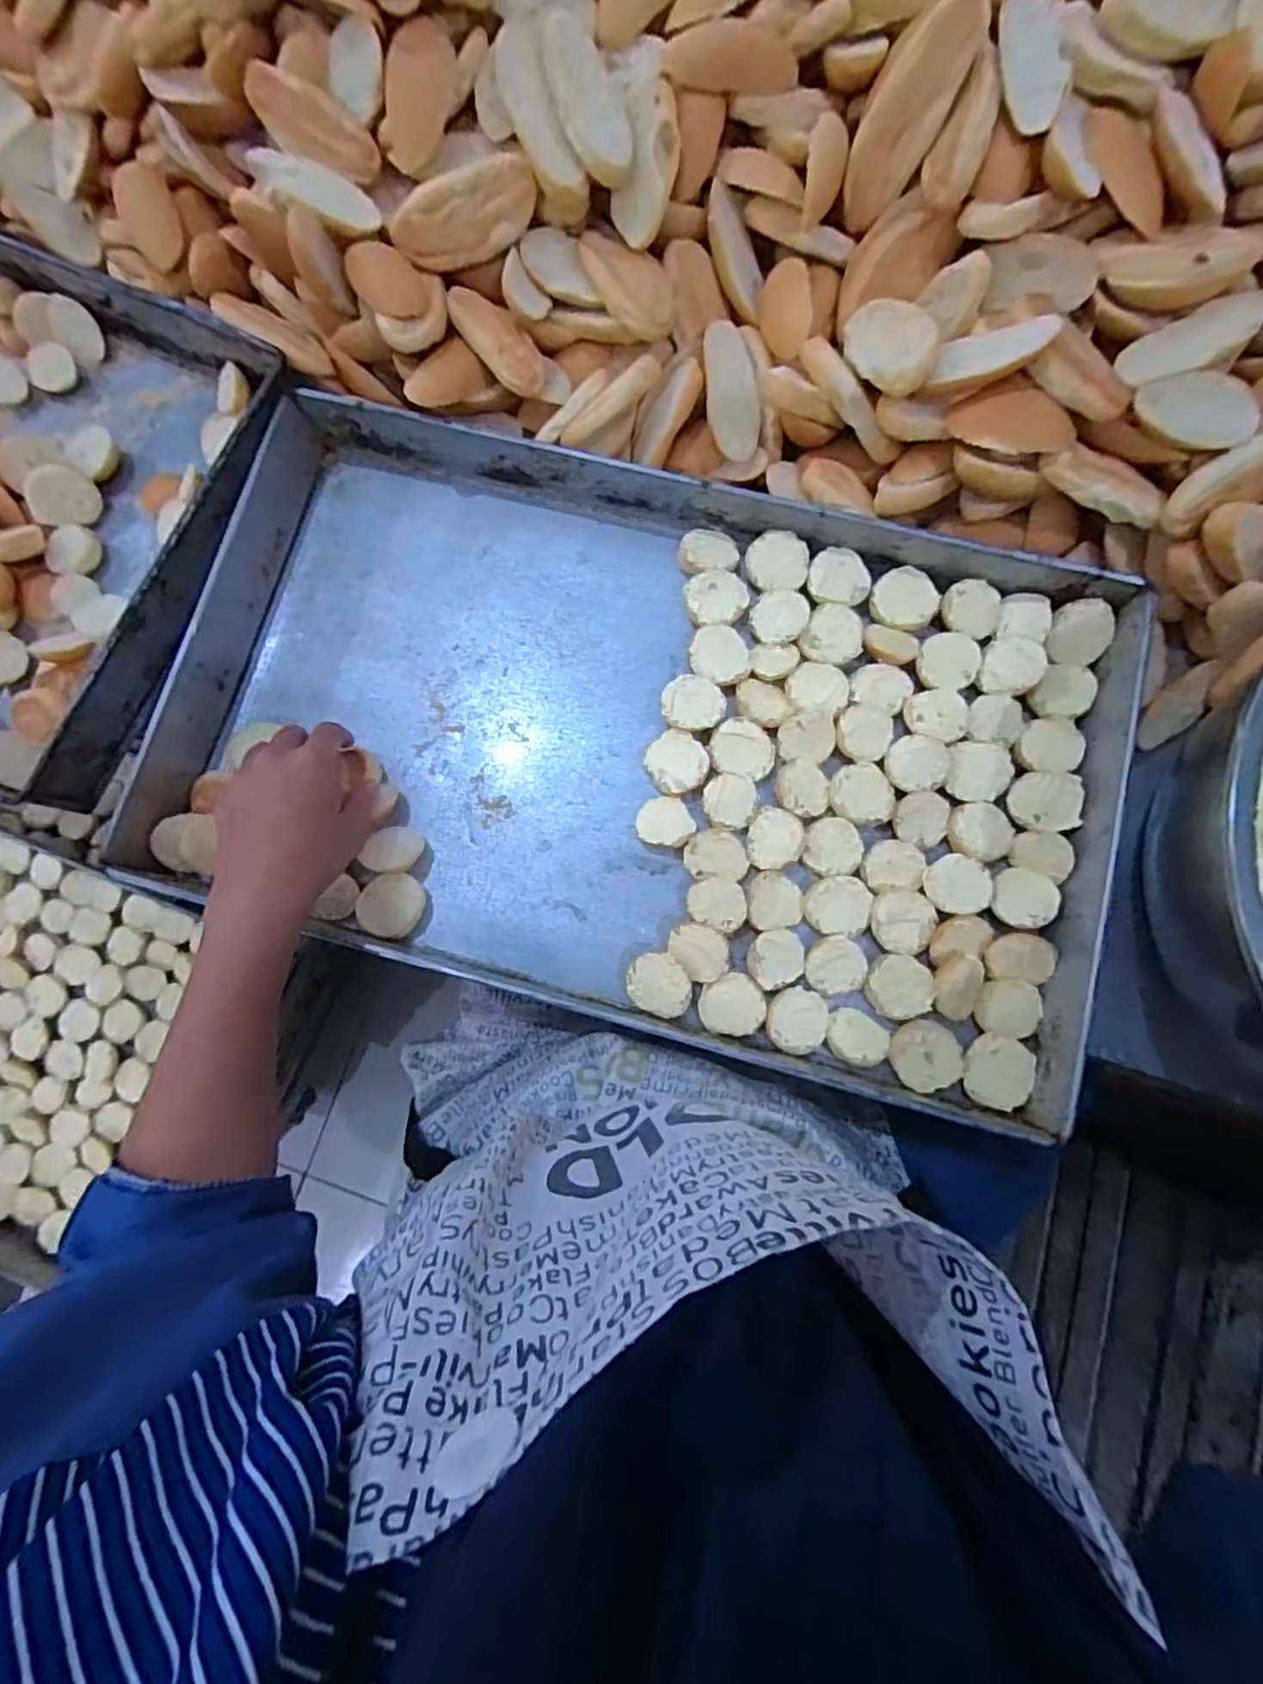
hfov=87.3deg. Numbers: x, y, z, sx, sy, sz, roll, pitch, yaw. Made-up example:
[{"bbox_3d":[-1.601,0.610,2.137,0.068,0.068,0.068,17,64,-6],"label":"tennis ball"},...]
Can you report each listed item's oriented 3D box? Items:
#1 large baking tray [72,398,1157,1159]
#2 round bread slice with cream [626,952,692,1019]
[{"bbox_3d":[-0.004,-0.070,0.459,0.626,0.054,0.383,12,82,4],"label":"large baking tray"},{"bbox_3d":[0.019,0.096,0.446,0.043,0.024,0.038,35,84,7],"label":"round bread slice with cream"}]

